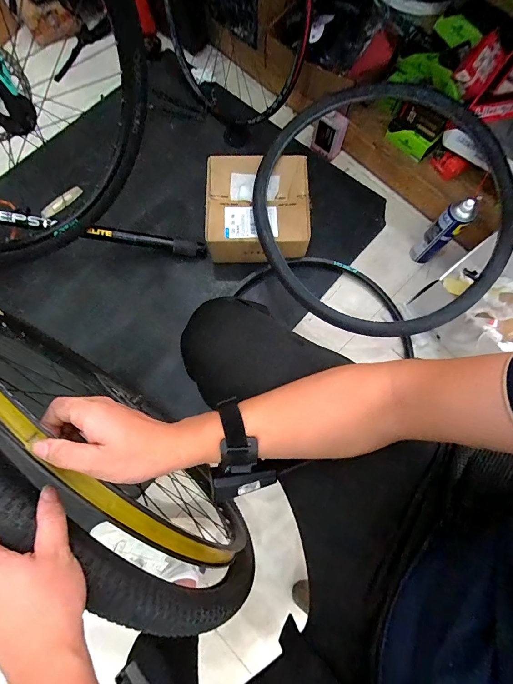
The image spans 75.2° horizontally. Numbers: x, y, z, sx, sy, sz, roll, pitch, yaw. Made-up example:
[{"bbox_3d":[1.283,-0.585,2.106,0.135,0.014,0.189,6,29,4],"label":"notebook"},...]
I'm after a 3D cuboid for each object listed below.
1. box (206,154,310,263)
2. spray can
[{"bbox_3d":[0.006,-0.369,0.948,0.282,0.118,0.287,2,76,0],"label":"box"},{"bbox_3d":[0.498,-0.292,0.904,0.065,0.235,0.056,44,80,10],"label":"spray can"}]

